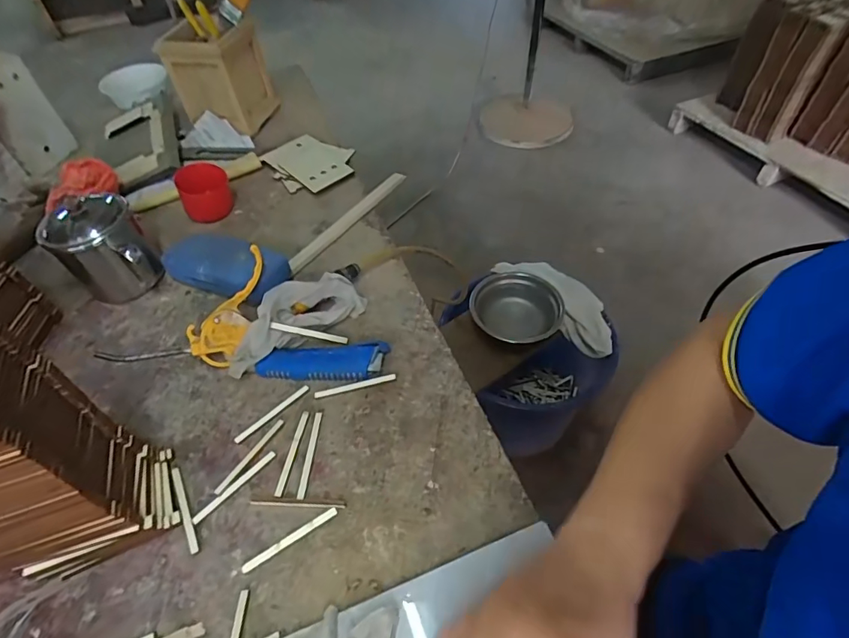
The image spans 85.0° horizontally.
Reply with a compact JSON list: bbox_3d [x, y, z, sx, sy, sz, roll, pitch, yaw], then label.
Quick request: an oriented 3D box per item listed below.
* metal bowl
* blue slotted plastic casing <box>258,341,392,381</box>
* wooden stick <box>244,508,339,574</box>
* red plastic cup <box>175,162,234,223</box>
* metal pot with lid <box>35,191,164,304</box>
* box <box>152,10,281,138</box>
[{"bbox_3d":[0.182,-0.025,0.903,0.157,0.045,0.175,-9,50,-5],"label":"metal bowl"},{"bbox_3d":[-0.101,0.042,0.460,0.126,0.021,0.035,-2,48,3],"label":"blue slotted plastic casing"},{"bbox_3d":[-0.104,0.173,0.364,0.078,0.004,0.006,-28,52,-19],"label":"wooden stick"},{"bbox_3d":[-0.292,-0.168,0.617,0.057,0.061,0.053,-11,50,-6],"label":"red plastic cup"},{"bbox_3d":[-0.351,-0.075,0.514,0.084,0.106,0.087,-2,48,2],"label":"metal pot with lid"},{"bbox_3d":[-0.308,-0.366,0.703,0.107,0.135,0.102,9,51,11],"label":"box"}]

